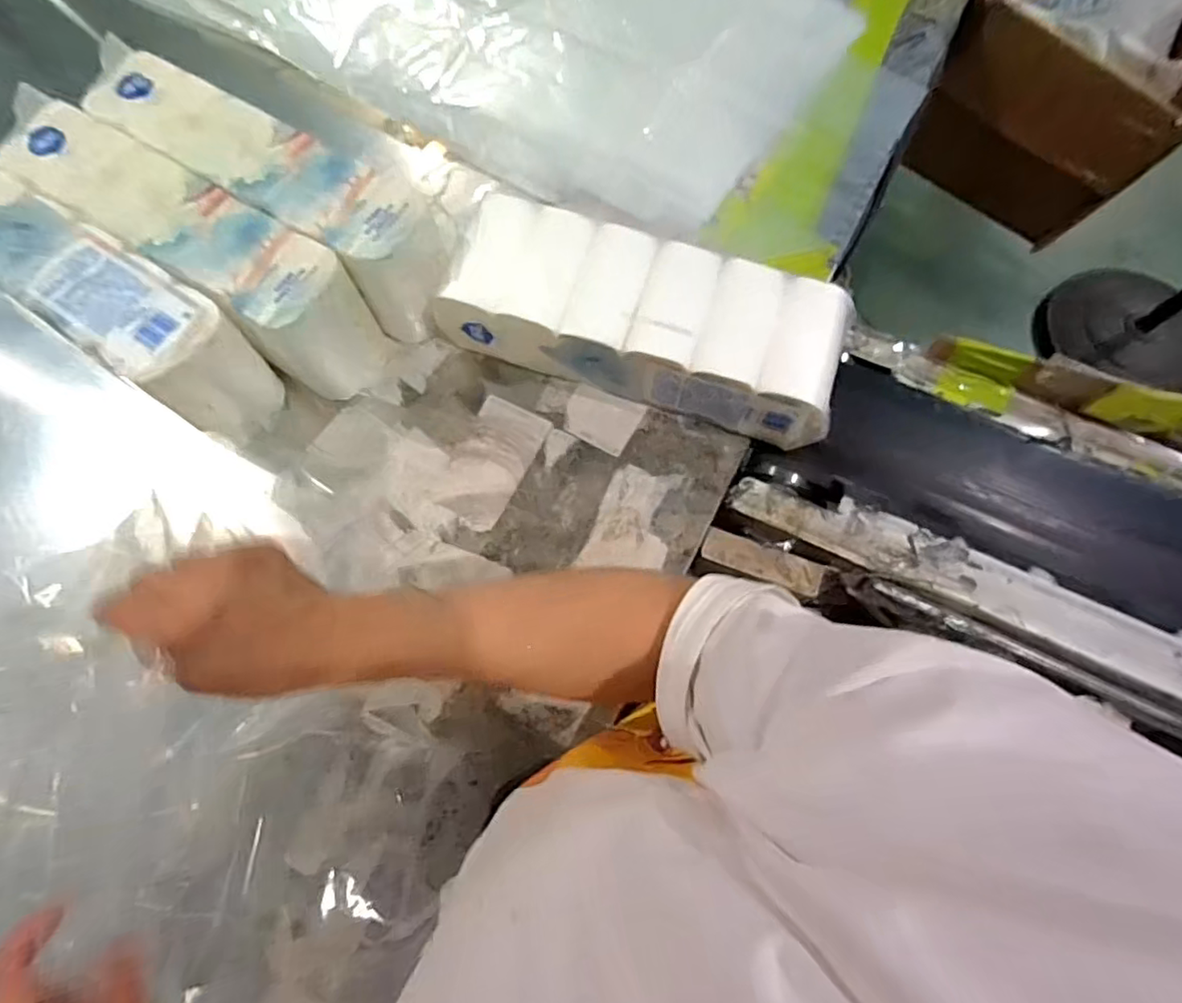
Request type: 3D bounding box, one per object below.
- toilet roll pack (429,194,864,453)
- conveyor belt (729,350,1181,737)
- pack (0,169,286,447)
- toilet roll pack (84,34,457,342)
[{"bbox_3d":[0.052,-0.178,0.594,0.374,0.094,0.137,19,73,7],"label":"toilet roll pack"},{"bbox_3d":[1.033,0.293,0.505,1.840,0.080,0.270,23,73,8],"label":"conveyor belt"},{"bbox_3d":[-0.484,-0.201,0.591,0.382,0.133,0.091,32,75,11],"label":"pack"},{"bbox_3d":[-0.326,-0.317,0.627,0.399,0.128,0.095,32,75,11],"label":"toilet roll pack"}]

